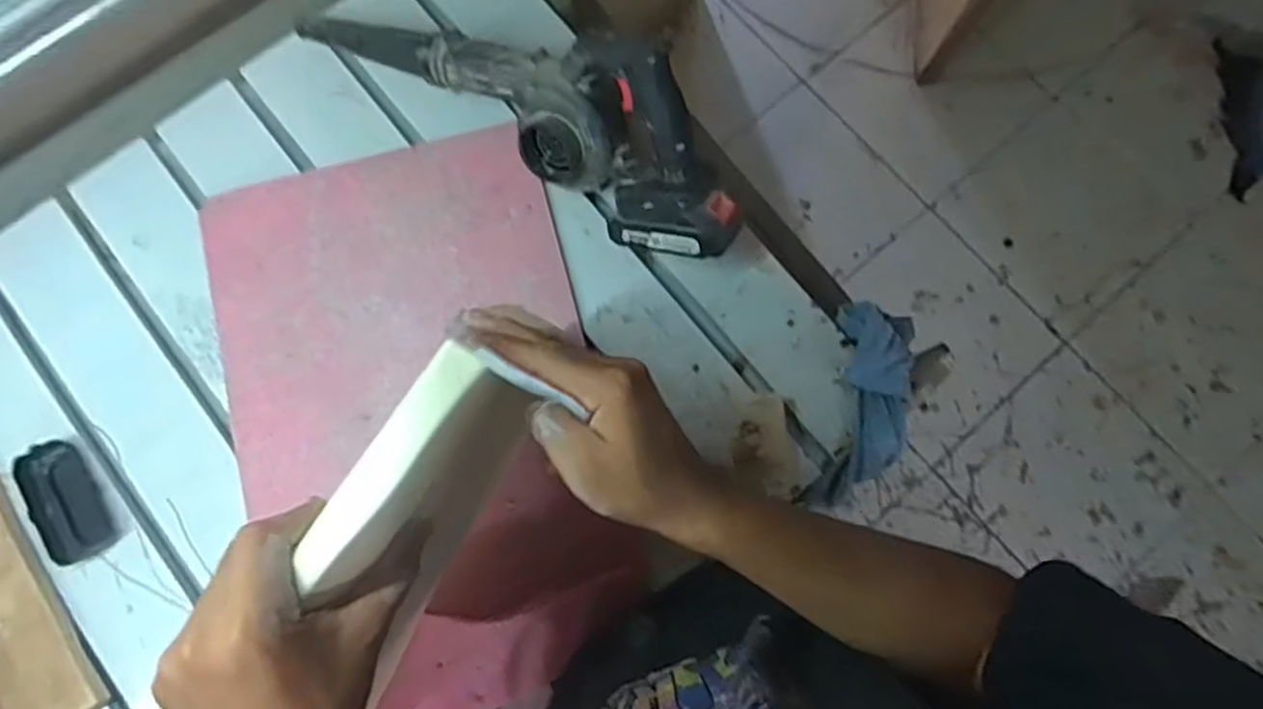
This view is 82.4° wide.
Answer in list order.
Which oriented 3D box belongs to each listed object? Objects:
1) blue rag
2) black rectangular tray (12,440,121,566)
[{"bbox_3d":[0.232,0.048,0.701,0.079,0.091,0.193,8,101,1],"label":"blue rag"},{"bbox_3d":[-0.516,0.135,0.657,0.052,0.033,0.105,-29,81,-6],"label":"black rectangular tray"}]

